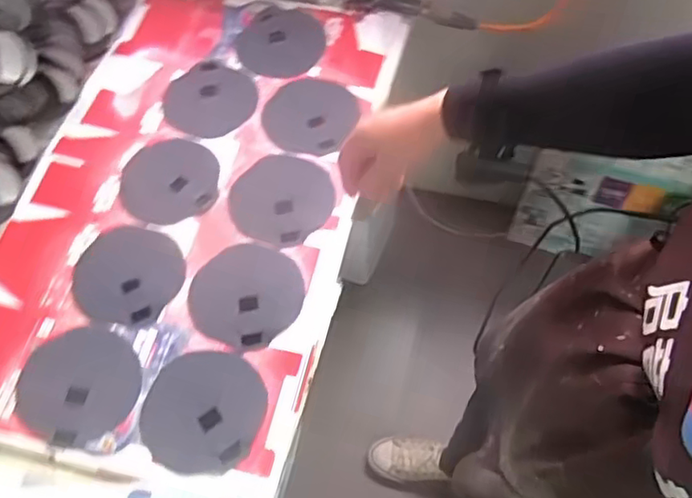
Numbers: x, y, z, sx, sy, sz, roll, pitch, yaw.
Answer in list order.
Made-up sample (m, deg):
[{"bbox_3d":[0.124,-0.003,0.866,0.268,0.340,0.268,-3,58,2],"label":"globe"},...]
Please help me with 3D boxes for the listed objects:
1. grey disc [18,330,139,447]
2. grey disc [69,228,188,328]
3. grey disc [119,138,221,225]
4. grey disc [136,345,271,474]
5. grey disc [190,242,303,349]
[{"bbox_3d":[-0.334,0.166,0.751,0.143,0.006,0.137,-2,62,3],"label":"grey disc"},{"bbox_3d":[-0.296,0.032,0.817,0.145,0.011,0.135,-2,62,3],"label":"grey disc"},{"bbox_3d":[-0.260,-0.103,0.893,0.141,0.007,0.147,-2,62,3],"label":"grey disc"},{"bbox_3d":[-0.170,0.190,0.725,0.143,0.018,0.143,-2,62,3],"label":"grey disc"},{"bbox_3d":[-0.132,0.060,0.802,0.146,0.006,0.139,-2,62,3],"label":"grey disc"}]

